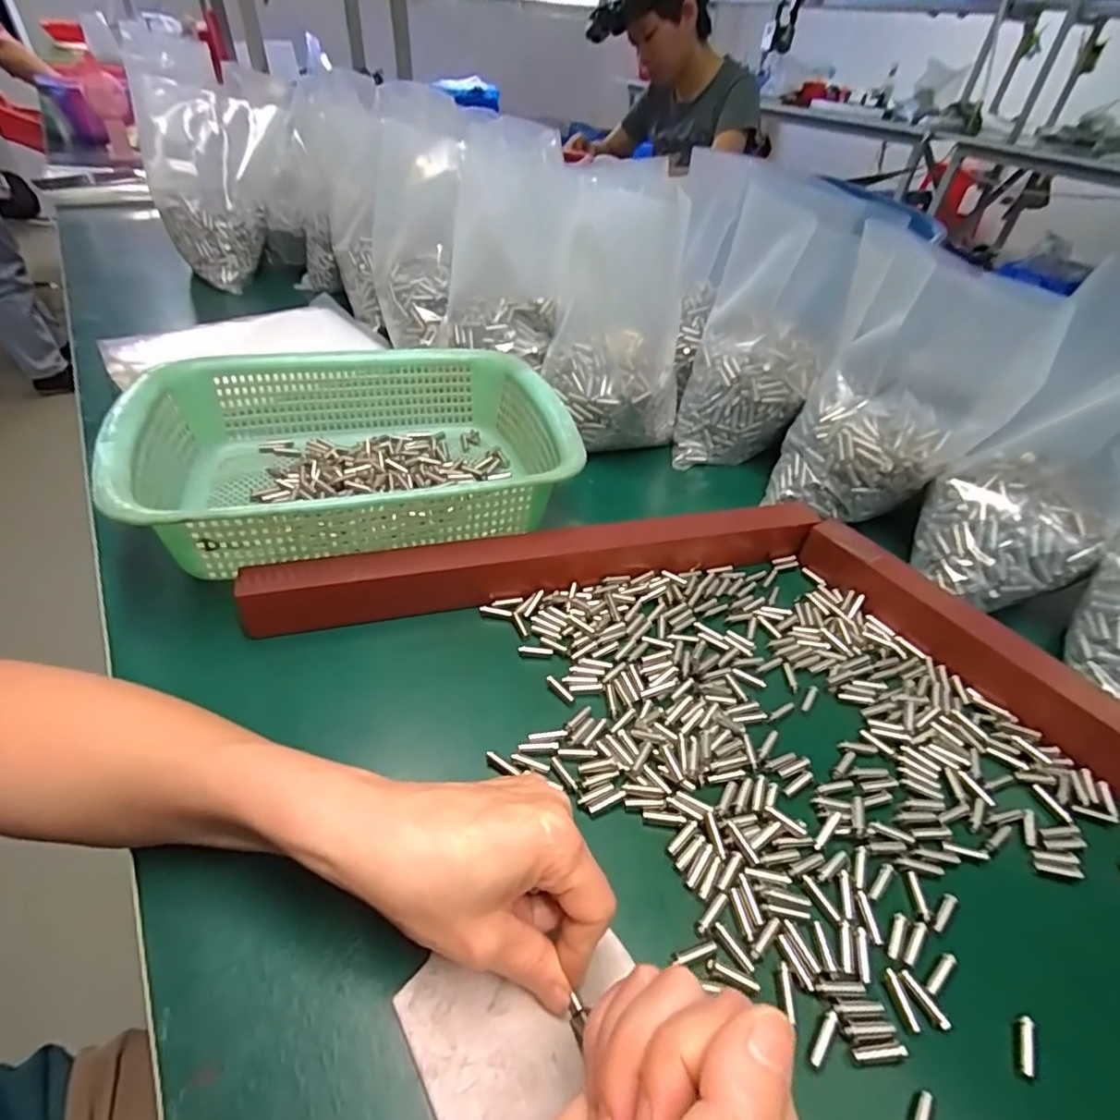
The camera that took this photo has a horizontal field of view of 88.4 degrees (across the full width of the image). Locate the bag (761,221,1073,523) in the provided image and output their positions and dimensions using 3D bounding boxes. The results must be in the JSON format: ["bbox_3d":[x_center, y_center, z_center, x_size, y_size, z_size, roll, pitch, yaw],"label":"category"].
[{"bbox_3d":[0.255,-0.121,0.443,0.139,0.201,0.096,29,49,24],"label":"bag"}]

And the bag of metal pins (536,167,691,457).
[{"bbox_3d":[0.056,-0.216,0.511,0.121,0.202,0.140,4,43,0],"label":"bag of metal pins"}]

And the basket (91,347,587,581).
[{"bbox_3d":[-0.147,-0.082,0.434,0.287,0.080,0.216,-13,46,-18],"label":"basket"}]

